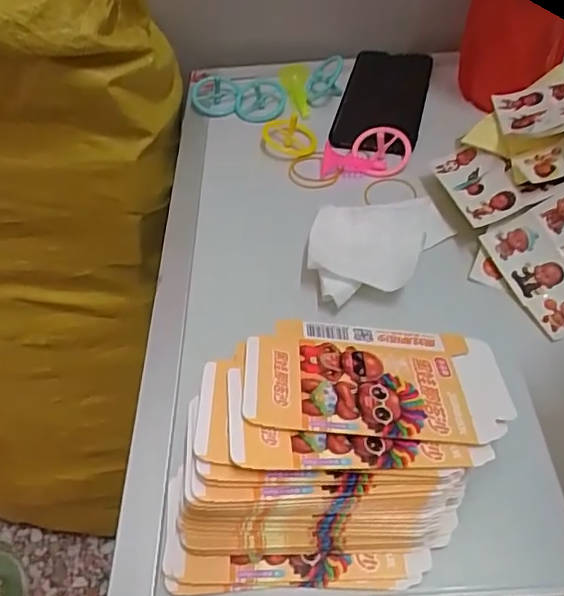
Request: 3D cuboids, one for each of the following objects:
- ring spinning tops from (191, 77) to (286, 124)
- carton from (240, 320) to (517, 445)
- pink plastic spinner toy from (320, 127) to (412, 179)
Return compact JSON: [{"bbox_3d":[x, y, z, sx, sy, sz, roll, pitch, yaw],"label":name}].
[{"bbox_3d":[-0.043,-0.193,0.571,0.093,0.026,0.044,8,52,11],"label":"ring spinning tops"},{"bbox_3d":[0.053,0.043,0.320,0.144,0.005,0.080,6,38,-6],"label":"carton"},{"bbox_3d":[0.071,-0.123,0.499,0.075,0.024,0.039,1,51,6],"label":"pink plastic spinner toy"}]

